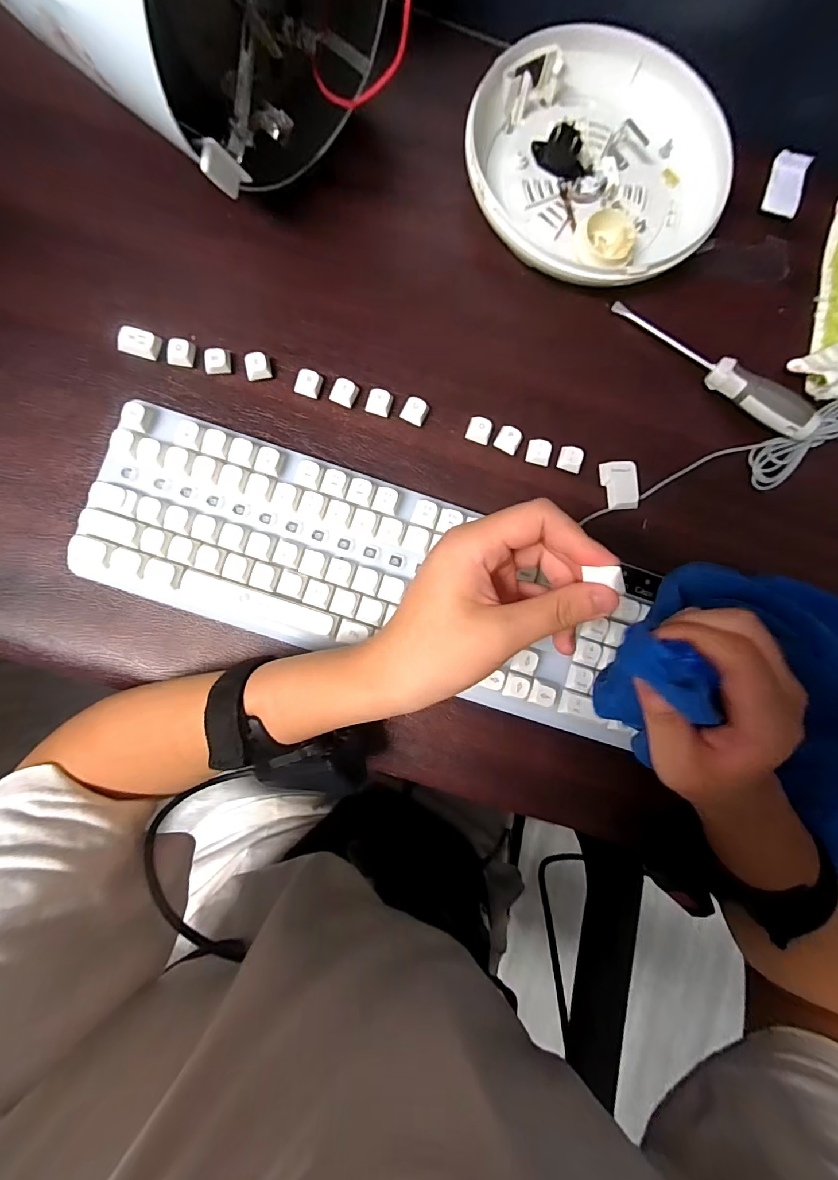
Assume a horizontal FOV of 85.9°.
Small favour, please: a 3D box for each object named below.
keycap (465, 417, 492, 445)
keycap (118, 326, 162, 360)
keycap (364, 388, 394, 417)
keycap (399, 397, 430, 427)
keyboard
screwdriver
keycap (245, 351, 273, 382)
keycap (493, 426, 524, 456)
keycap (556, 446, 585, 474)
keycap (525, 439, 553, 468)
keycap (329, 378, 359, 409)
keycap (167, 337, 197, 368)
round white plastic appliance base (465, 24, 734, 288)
[{"bbox_3d":[0.047,-0.122,0.344,0.018,0.010,0.018,21,84,-2],"label":"keycap"},{"bbox_3d":[-0.199,-0.177,0.324,0.027,0.011,0.019,13,84,-3],"label":"keycap"},{"bbox_3d":[-0.030,-0.141,0.341,0.019,0.011,0.018,18,84,-2],"label":"keycap"},{"bbox_3d":[-0.003,-0.136,0.342,0.018,0.011,0.017,31,83,-1],"label":"keycap"},{"bbox_3d":[-0.034,-0.014,0.320,0.387,0.027,0.127,18,84,-2],"label":"keyboard"},{"bbox_3d":[0.230,-0.177,0.349,0.173,0.028,0.023,40,83,0],"label":"screwdriver"},{"bbox_3d":[-0.120,-0.166,0.336,0.019,0.011,0.018,-13,86,-5],"label":"keycap"},{"bbox_3d":[0.070,-0.115,0.344,0.019,0.008,0.019,29,84,-1],"label":"keycap"},{"bbox_3d":[0.118,-0.102,0.347,0.018,0.006,0.019,17,84,-2],"label":"keycap"},{"bbox_3d":[0.093,-0.107,0.345,0.018,0.006,0.019,13,84,-3],"label":"keycap"},{"bbox_3d":[-0.056,-0.149,0.339,0.018,0.011,0.018,28,84,-1],"label":"keycap"},{"bbox_3d":[-0.172,-0.172,0.326,0.018,0.010,0.018,11,84,-3],"label":"keycap"},{"bbox_3d":[0.141,-0.336,0.357,0.197,0.037,0.199,0,85,-4],"label":"round white plastic appliance base"}]

